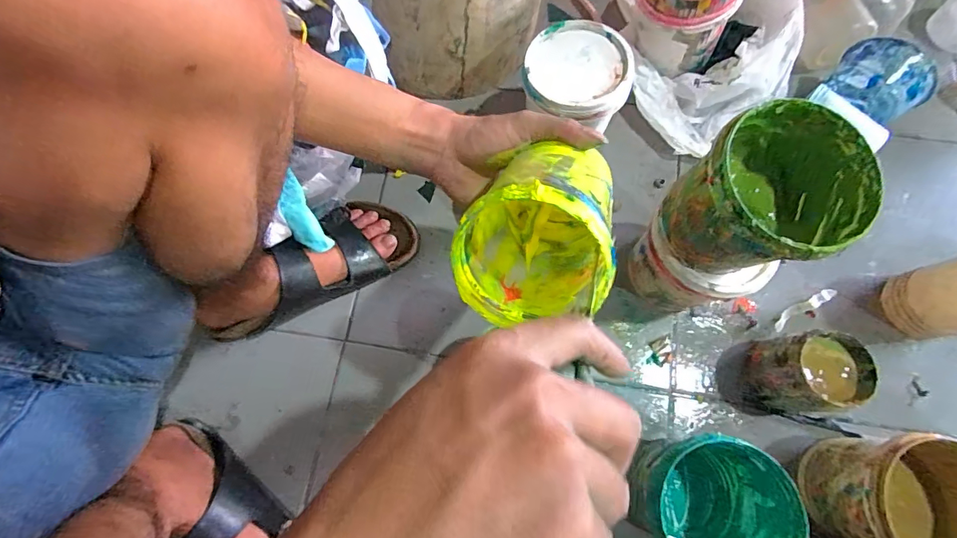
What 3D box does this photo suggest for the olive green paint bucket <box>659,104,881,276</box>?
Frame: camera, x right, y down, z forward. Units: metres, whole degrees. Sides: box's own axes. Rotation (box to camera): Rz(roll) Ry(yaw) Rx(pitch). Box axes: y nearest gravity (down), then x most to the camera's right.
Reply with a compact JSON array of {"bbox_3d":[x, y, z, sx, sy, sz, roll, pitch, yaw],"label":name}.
[{"bbox_3d":[0.246,-0.057,0.397,0.120,0.120,0.118,0,73,0],"label":"olive green paint bucket"}]

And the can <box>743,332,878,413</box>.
[{"bbox_3d":[0.356,0.117,0.495,0.082,0.096,0.077,0,73,0],"label":"can"}]

